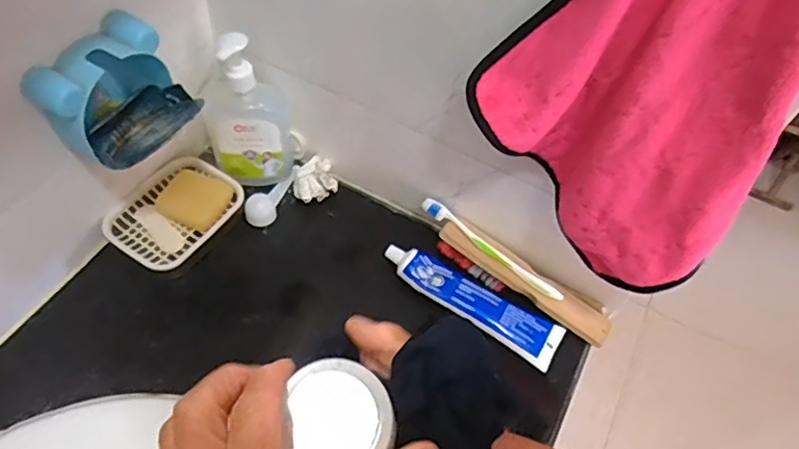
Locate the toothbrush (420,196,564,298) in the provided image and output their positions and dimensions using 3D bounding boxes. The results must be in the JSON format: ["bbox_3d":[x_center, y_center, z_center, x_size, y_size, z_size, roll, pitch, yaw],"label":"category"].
[{"bbox_3d":[0.101,0.027,0.646,0.180,0.010,0.017,36,59,8],"label":"toothbrush"}]

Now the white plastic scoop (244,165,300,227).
[{"bbox_3d":[-0.151,-0.035,0.695,0.033,0.022,0.085,22,56,8],"label":"white plastic scoop"}]

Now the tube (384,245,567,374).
[{"bbox_3d":[0.077,0.079,0.631,0.203,0.021,0.046,30,57,13],"label":"tube"}]

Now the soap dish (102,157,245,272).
[{"bbox_3d":[-0.253,-0.011,0.661,0.100,0.033,0.136,32,58,15],"label":"soap dish"}]

